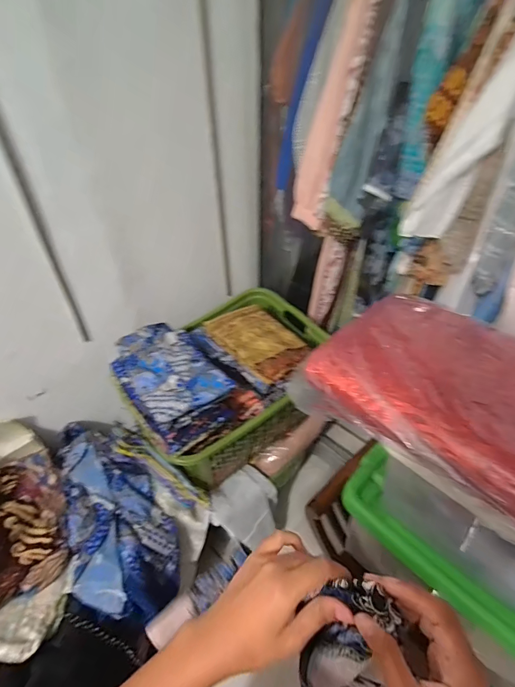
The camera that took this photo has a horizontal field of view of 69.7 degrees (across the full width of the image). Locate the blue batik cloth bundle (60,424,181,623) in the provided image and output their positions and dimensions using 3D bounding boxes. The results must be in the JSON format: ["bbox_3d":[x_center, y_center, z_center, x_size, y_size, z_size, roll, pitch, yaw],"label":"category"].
[{"bbox_3d":[-0.370,0.432,0.996,0.274,0.149,0.559,6,42,-37],"label":"blue batik cloth bundle"}]

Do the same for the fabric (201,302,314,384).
[{"bbox_3d":[0.007,-0.015,1.042,0.187,0.032,0.319,-27,47,-29],"label":"fabric"}]

